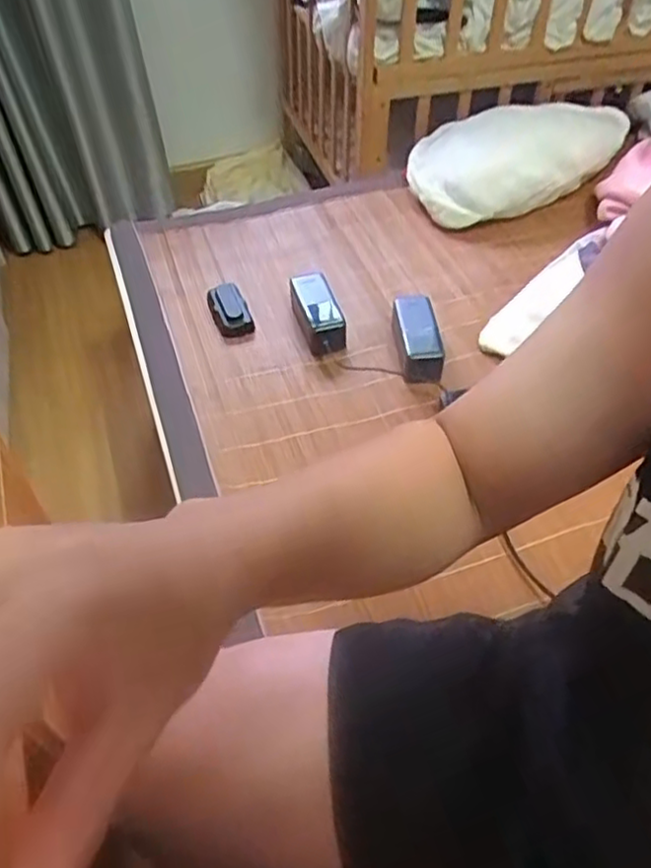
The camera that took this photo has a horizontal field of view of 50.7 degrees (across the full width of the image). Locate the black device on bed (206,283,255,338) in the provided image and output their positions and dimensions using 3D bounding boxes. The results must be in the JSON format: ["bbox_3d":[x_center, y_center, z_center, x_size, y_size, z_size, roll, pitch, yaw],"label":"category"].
[{"bbox_3d":[-0.145,-0.189,1.035,0.051,0.027,0.107,-18,50,-13],"label":"black device on bed"}]

